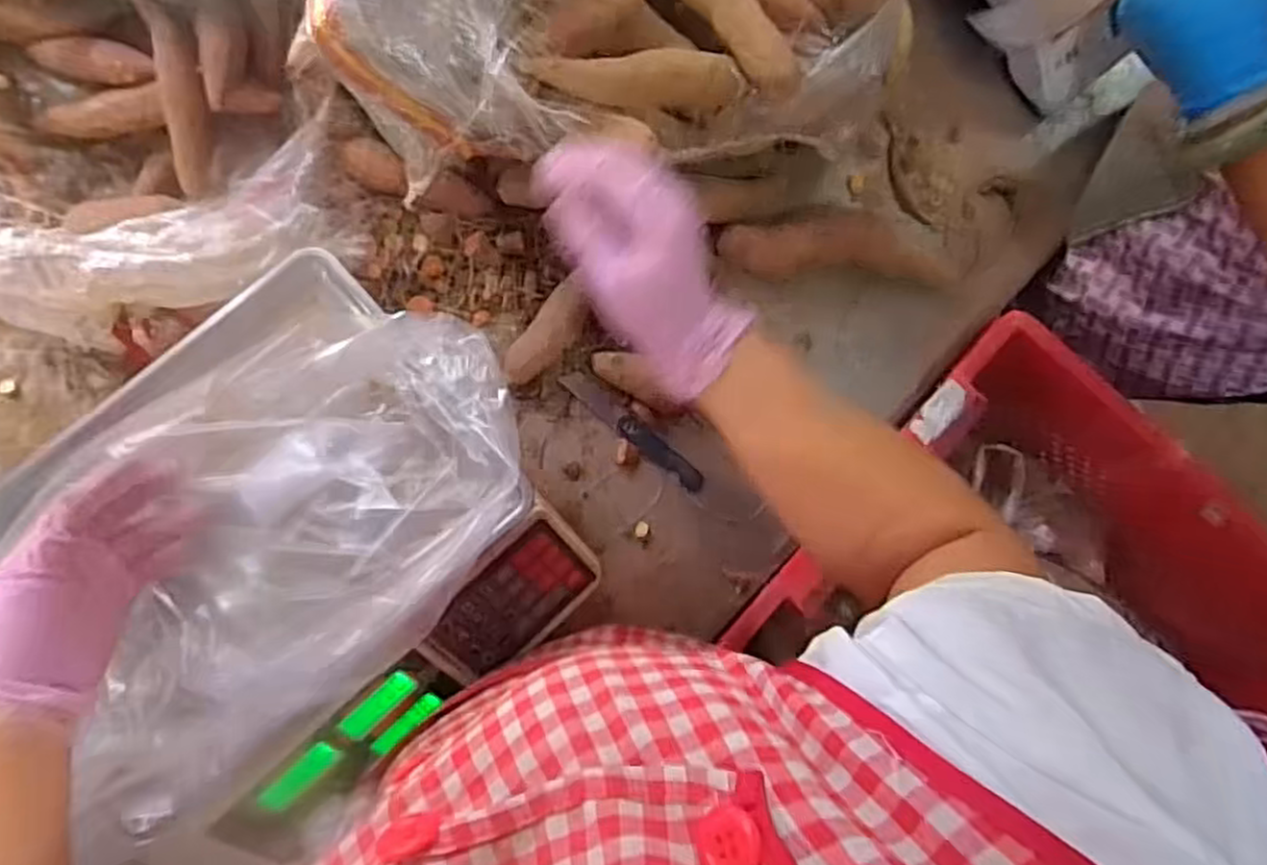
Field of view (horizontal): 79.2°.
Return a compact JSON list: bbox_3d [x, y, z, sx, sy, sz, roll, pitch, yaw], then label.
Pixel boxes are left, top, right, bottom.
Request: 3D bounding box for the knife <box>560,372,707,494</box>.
[{"bbox_3d":[0.000,-0.001,0.662,0.148,0.005,0.020,40,82,-1],"label":"knife"}]

